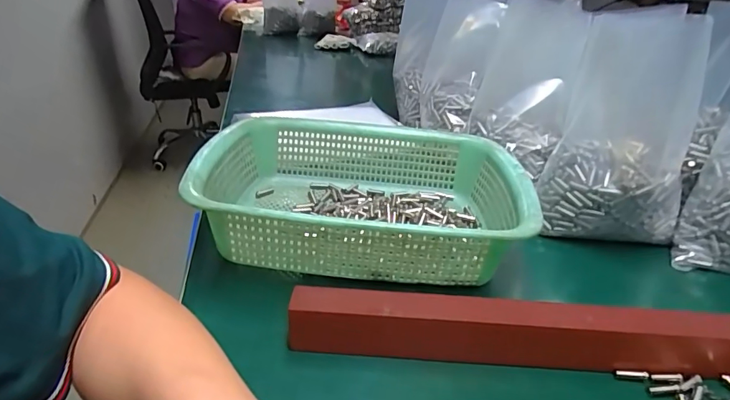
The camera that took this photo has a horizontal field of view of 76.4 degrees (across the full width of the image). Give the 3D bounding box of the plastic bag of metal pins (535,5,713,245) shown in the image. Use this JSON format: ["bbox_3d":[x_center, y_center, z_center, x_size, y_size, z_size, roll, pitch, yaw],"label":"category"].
[{"bbox_3d":[0.259,-0.072,0.472,0.131,0.093,0.223,11,73,19],"label":"plastic bag of metal pins"}]

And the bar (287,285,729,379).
[{"bbox_3d":[0.139,0.094,0.320,0.377,0.042,0.027,3,27,3],"label":"bar"}]

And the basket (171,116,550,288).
[{"bbox_3d":[0.002,-0.007,0.450,0.287,0.080,0.220,3,27,3],"label":"basket"}]

